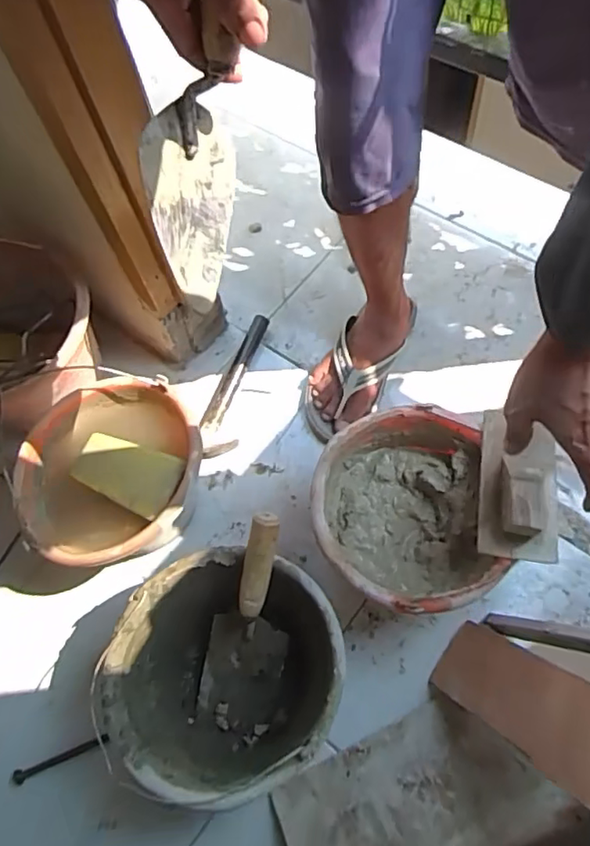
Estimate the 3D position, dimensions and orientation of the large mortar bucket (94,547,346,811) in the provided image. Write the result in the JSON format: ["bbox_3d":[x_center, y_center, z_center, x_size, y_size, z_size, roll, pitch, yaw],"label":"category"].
[{"bbox_3d":[-0.077,0.291,0.708,0.257,0.186,0.241,-1,67,2],"label":"large mortar bucket"}]

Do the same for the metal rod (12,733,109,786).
[{"bbox_3d":[-0.302,0.432,0.764,0.124,0.014,0.015,-24,69,-7],"label":"metal rod"}]

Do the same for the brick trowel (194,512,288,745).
[{"bbox_3d":[-0.058,0.243,0.708,0.097,0.059,0.296,10,109,6],"label":"brick trowel"}]

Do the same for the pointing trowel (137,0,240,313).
[{"bbox_3d":[-0.064,-0.237,0.434,0.059,0.301,0.082,26,38,12],"label":"pointing trowel"}]

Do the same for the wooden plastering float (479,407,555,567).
[{"bbox_3d":[0.254,0.062,0.655,0.080,0.058,0.164,8,68,5],"label":"wooden plastering float"}]

